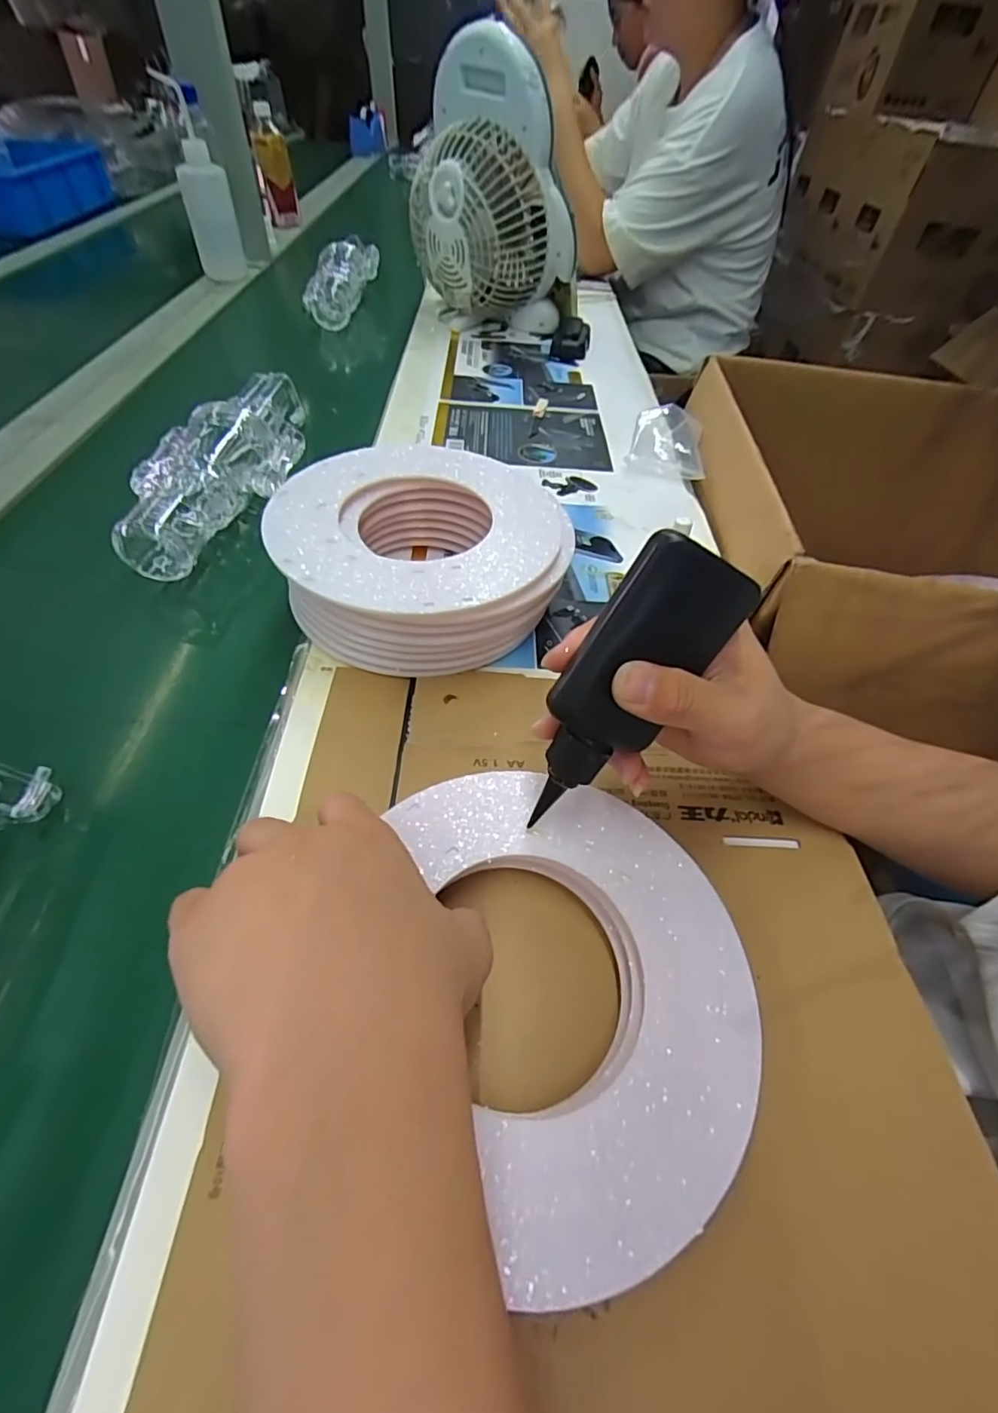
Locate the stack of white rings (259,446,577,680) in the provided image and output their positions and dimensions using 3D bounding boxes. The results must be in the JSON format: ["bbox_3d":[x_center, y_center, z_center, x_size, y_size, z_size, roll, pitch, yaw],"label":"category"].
[{"bbox_3d":[-0.054,-0.103,0.400,0.200,0.085,0.191,-17,53,-20],"label":"stack of white rings"}]

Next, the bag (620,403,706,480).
[{"bbox_3d":[0.182,-0.293,0.603,0.088,0.036,0.110,6,50,1],"label":"bag"}]

